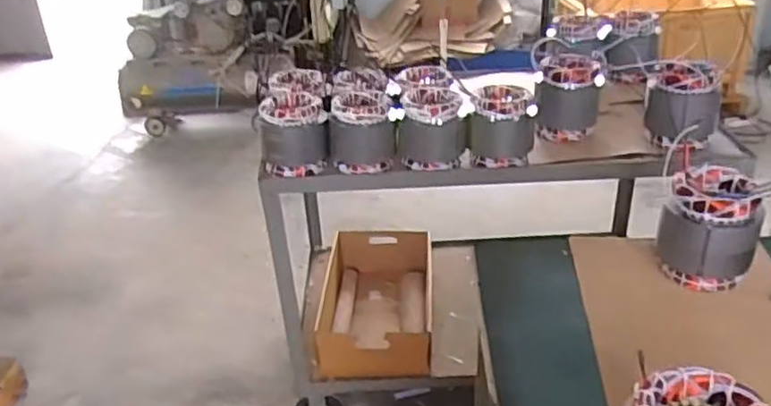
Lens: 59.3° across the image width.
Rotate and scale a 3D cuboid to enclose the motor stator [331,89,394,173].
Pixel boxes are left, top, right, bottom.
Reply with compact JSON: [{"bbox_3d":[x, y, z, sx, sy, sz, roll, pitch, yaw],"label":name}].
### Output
[{"bbox_3d":[-0.055,-0.171,1.560,0.139,0.145,0.155,-4,29,-2],"label":"motor stator"}]

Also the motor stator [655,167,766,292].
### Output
[{"bbox_3d":[0.560,0.041,1.174,0.154,0.167,0.131,11,32,24],"label":"motor stator"}]

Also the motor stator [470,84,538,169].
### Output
[{"bbox_3d":[0.271,-0.172,1.548,0.131,0.158,0.131,7,31,17],"label":"motor stator"}]

